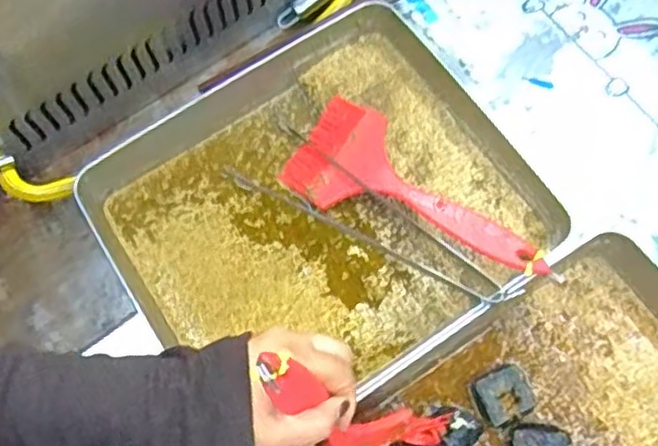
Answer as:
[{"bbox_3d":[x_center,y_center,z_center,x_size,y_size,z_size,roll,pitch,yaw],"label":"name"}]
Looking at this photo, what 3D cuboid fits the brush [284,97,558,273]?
[{"bbox_3d":[0.071,-0.019,0.590,0.245,0.023,0.101,35,74,28],"label":"brush"}]

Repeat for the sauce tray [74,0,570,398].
[{"bbox_3d":[-0.003,-0.008,0.603,0.349,0.050,0.293,-35,72,-10],"label":"sauce tray"}]

